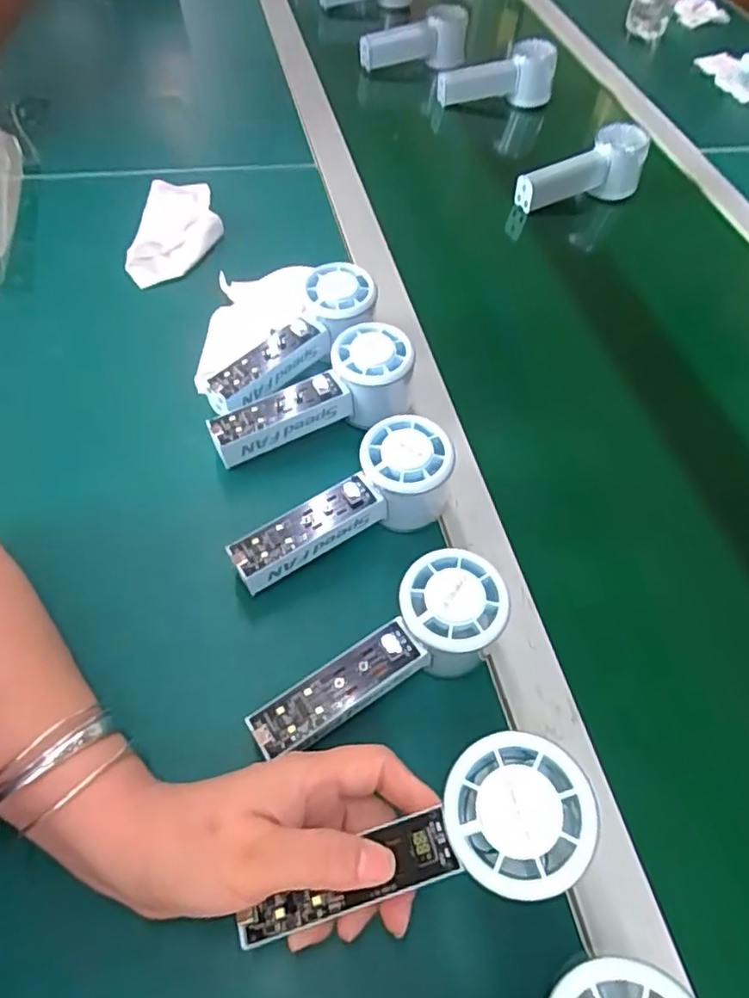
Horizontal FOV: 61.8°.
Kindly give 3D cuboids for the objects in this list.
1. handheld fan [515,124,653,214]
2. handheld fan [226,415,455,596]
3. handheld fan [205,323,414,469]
[{"bbox_3d":[0.228,-0.352,0.679,0.148,0.059,0.055,-30,64,-23],"label":"handheld fan"},{"bbox_3d":[-0.022,0.003,0.399,0.150,0.068,0.056,-20,60,-18],"label":"handheld fan"},{"bbox_3d":[-0.035,-0.077,0.455,0.141,0.071,0.051,-16,59,-16],"label":"handheld fan"}]

